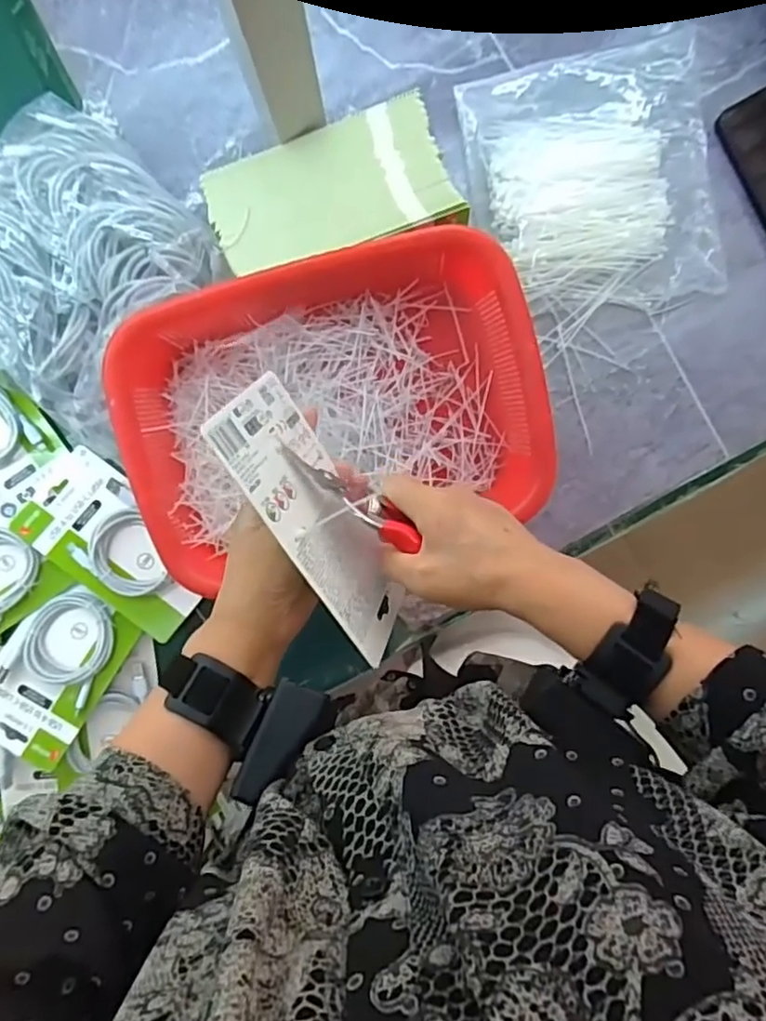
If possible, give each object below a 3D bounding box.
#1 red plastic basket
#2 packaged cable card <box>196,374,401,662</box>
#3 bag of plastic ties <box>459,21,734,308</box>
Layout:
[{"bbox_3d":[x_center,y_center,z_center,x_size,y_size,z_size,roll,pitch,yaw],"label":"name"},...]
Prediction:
[{"bbox_3d":[-0.041,-0.078,0.535,0.337,0.079,0.246,-10,94,3],"label":"red plastic basket"},{"bbox_3d":[-0.034,0.002,0.402,0.016,0.094,0.176,-24,111,28],"label":"packaged cable card"},{"bbox_3d":[0.183,-0.287,0.556,0.203,0.025,0.218,-9,94,3],"label":"bag of plastic ties"}]

